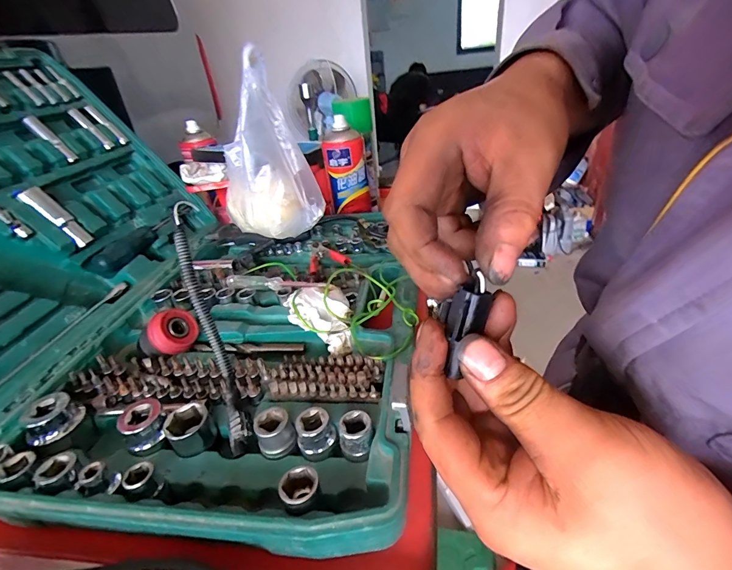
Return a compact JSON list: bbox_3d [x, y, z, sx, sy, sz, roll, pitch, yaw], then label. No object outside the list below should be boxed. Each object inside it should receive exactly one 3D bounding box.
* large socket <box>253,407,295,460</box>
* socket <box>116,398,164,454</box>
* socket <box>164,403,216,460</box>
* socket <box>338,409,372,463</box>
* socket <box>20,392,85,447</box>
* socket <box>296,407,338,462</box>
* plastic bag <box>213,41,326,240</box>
[{"bbox_3d":[-0.066,0.107,0.273,0.024,0.025,0.024,-22,35,-24],"label":"large socket"},{"bbox_3d":[-0.170,0.107,0.288,0.029,0.023,0.029,-29,38,-31],"label":"socket"},{"bbox_3d":[-0.135,0.110,0.289,0.030,0.027,0.035,-23,35,-25],"label":"socket"},{"bbox_3d":[-0.007,0.105,0.262,0.022,0.023,0.024,-10,32,-7],"label":"socket"},{"bbox_3d":[-0.253,0.107,0.304,0.037,0.022,0.037,18,39,33],"label":"socket"},{"bbox_3d":[-0.035,0.104,0.265,0.026,0.026,0.024,-5,32,3],"label":"socket"},{"bbox_3d":[-0.131,-0.151,0.482,0.086,0.215,0.125,-30,39,-33],"label":"plastic bag"}]

